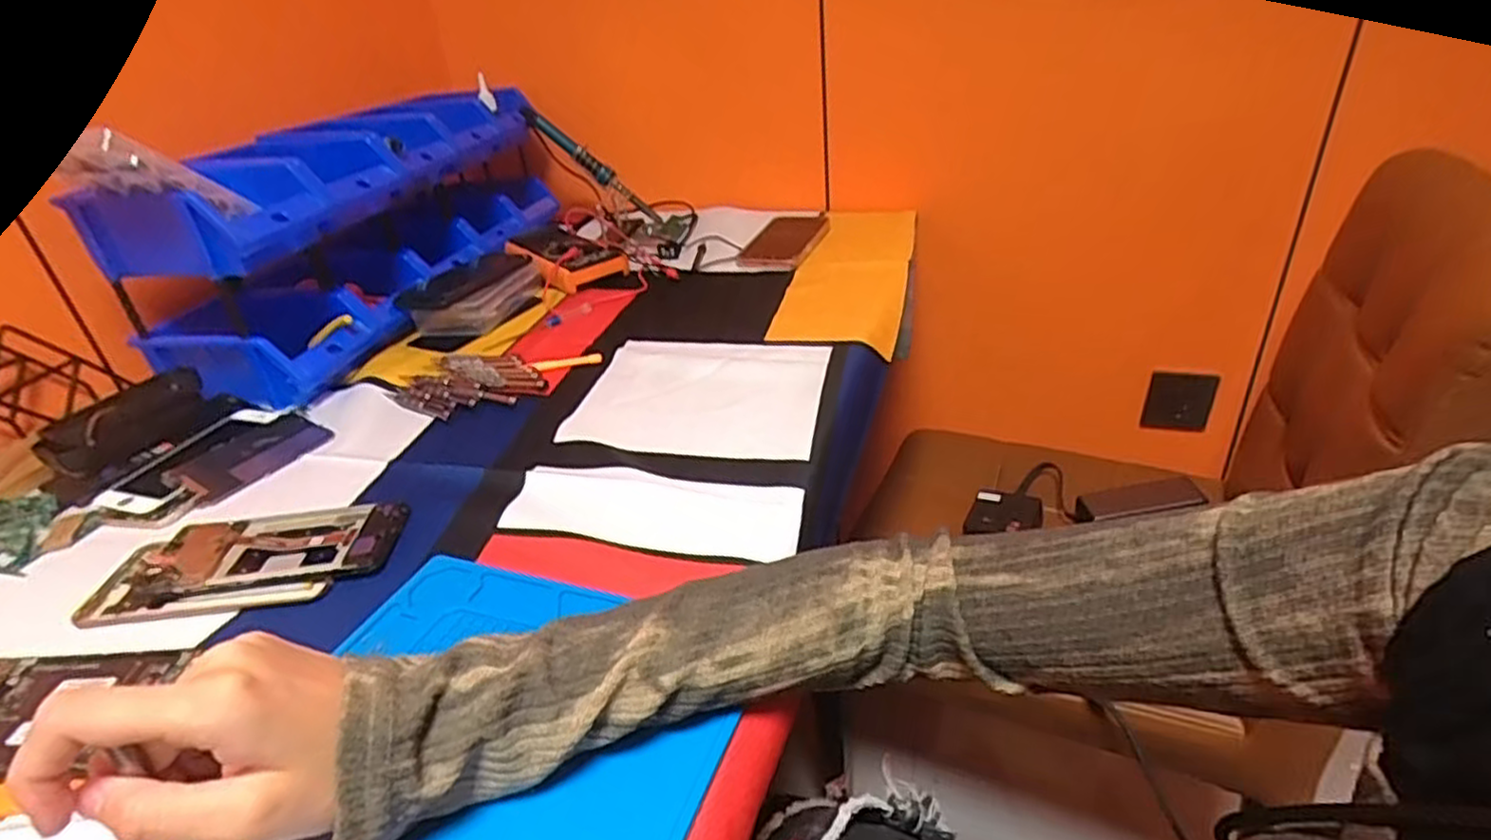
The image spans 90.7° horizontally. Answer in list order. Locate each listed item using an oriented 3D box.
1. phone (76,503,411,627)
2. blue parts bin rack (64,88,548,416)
[{"bbox_3d":[-0.321,0.089,0.474,0.181,0.012,0.082,-8,32,-4],"label":"phone"},{"bbox_3d":[-0.410,-0.242,0.852,0.161,0.194,0.561,2,32,12],"label":"blue parts bin rack"}]

